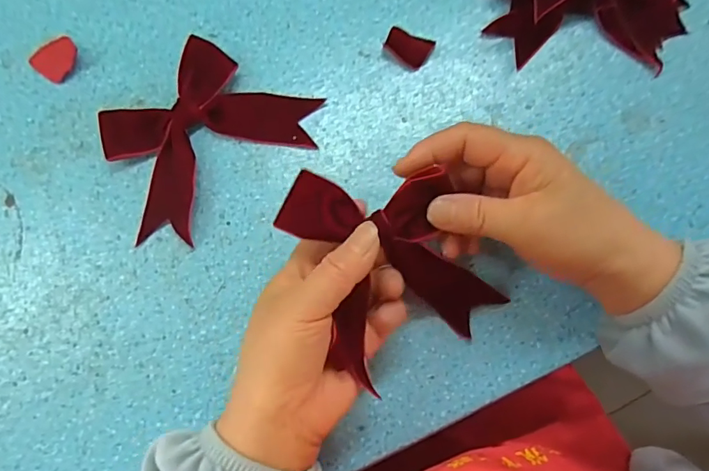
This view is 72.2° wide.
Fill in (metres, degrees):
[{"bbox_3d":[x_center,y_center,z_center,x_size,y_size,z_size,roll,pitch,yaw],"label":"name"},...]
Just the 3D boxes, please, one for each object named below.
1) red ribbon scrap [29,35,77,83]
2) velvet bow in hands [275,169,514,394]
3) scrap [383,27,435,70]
[{"bbox_3d":[-0.225,-0.134,0.368,0.030,0.004,0.033,0,78,1],"label":"red ribbon scrap"},{"bbox_3d":[0.022,0.015,0.293,0.102,0.070,0.118,-24,79,-4],"label":"velvet bow in hands"},{"bbox_3d":[0.040,-0.140,0.362,0.034,0.004,0.025,26,80,6],"label":"scrap"}]

